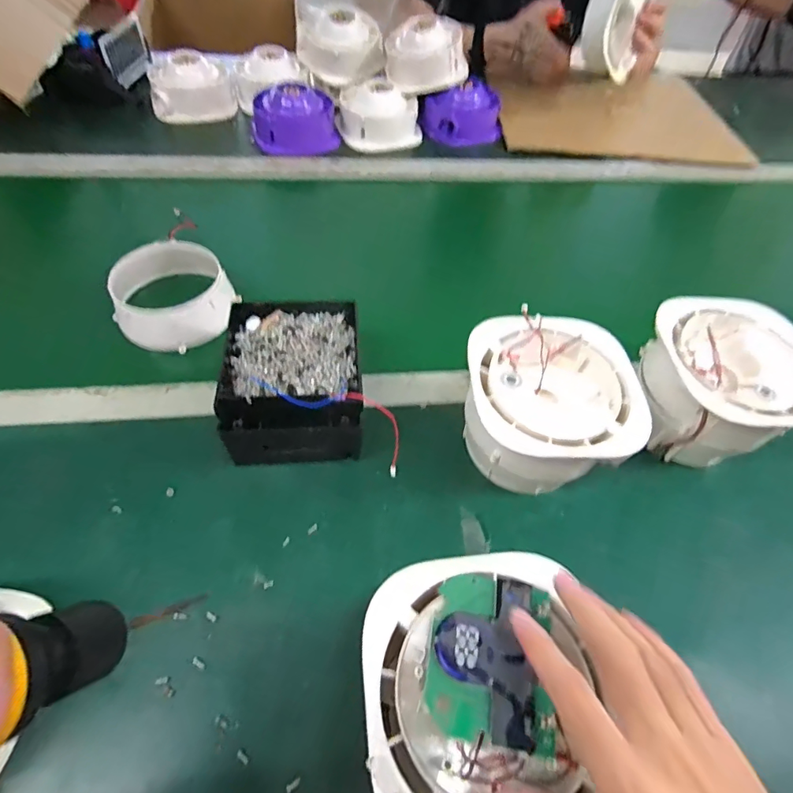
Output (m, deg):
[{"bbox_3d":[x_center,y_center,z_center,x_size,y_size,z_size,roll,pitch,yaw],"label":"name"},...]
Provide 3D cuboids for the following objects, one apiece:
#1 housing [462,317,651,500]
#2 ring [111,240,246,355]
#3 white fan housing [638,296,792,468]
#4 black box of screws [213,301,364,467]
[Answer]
[{"bbox_3d":[0.127,0.012,0.421,0.139,0.102,0.135,8,54,1],"label":"housing"},{"bbox_3d":[-0.248,-0.114,0.518,0.121,0.055,0.120,2,54,-3],"label":"ring"},{"bbox_3d":[0.305,-0.012,0.453,0.134,0.098,0.139,6,54,-1],"label":"white fan housing"},{"bbox_3d":[-0.095,-0.016,0.439,0.121,0.070,0.153,-2,55,-6],"label":"black box of screws"}]

